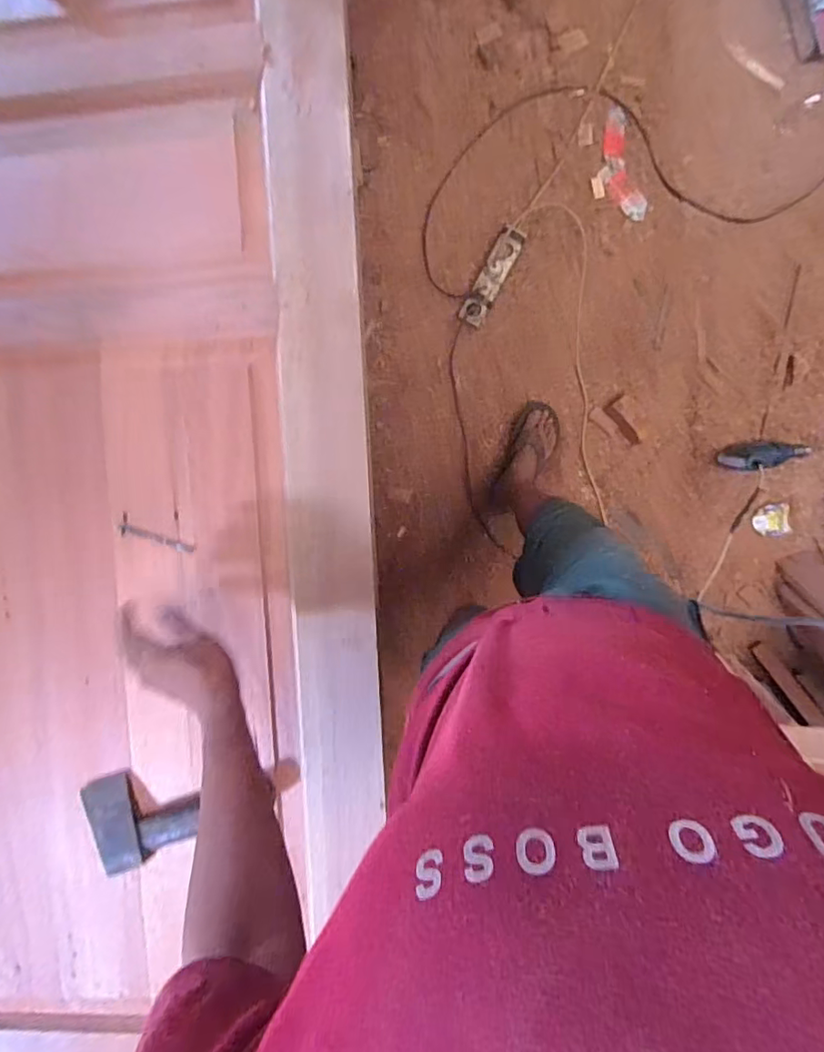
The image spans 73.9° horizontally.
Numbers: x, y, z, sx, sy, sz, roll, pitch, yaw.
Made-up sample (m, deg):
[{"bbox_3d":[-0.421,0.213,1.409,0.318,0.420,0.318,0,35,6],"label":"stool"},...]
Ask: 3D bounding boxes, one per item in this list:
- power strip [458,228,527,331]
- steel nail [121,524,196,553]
[{"bbox_3d":[0.207,-0.638,1.412,0.068,0.042,0.248,30,94,5],"label":"power strip"},{"bbox_3d":[-0.324,0.015,0.699,0.105,0.008,0.011,18,94,7],"label":"steel nail"}]

